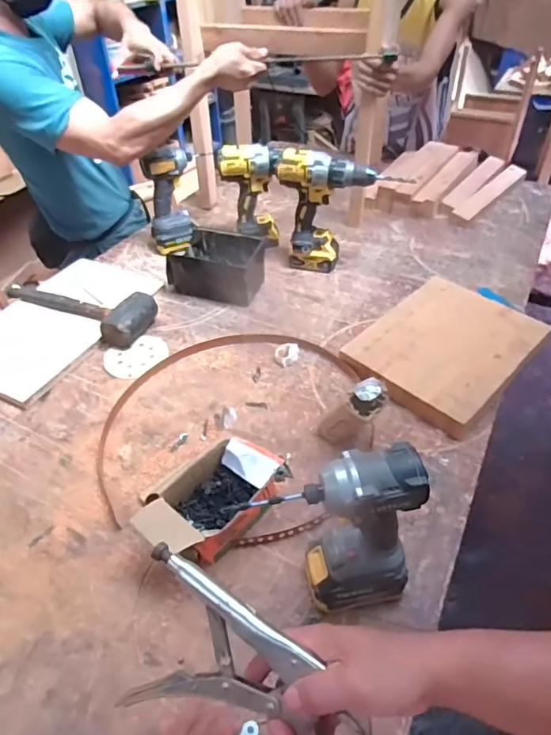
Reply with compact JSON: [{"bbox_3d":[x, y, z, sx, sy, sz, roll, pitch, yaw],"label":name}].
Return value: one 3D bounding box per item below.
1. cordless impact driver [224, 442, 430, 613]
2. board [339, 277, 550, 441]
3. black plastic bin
[{"bbox_3d":[0.079,0.193,0.555,0.153,0.243,0.074,-8,44,-6],"label":"cordless impact driver"},{"bbox_3d":[0.324,-0.040,0.933,0.257,0.053,0.338,34,54,31],"label":"board"},{"bbox_3d":[-0.127,-0.229,1.113,0.197,0.100,0.141,10,45,12],"label":"black plastic bin"}]

